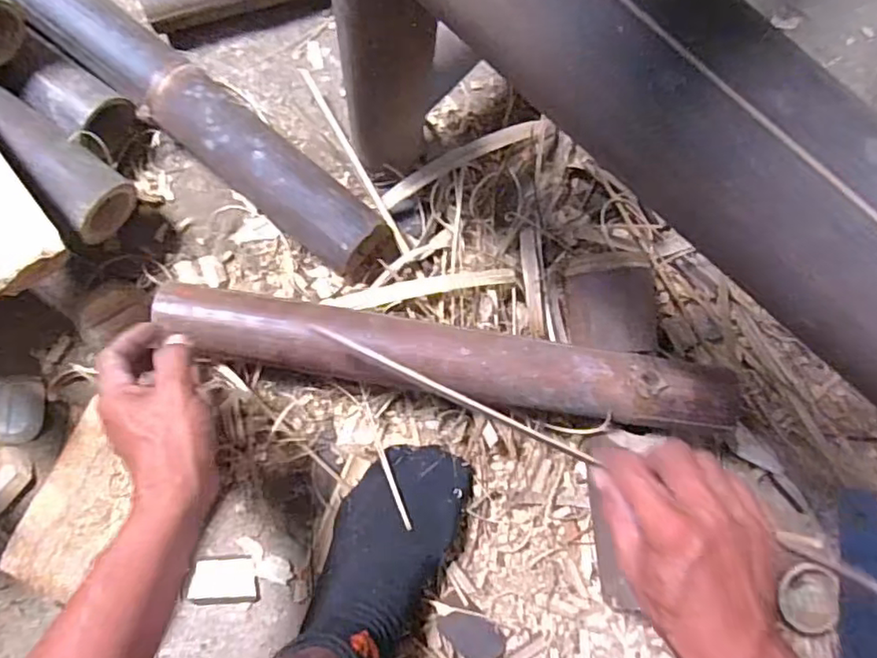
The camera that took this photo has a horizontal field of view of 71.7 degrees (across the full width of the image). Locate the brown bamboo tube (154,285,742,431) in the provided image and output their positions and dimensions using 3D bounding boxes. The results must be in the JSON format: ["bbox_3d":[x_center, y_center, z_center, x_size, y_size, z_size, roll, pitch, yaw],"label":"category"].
[{"bbox_3d":[0.004,0.022,0.509,0.472,0.056,0.066,10,83,-1],"label":"brown bamboo tube"}]

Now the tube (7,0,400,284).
[{"bbox_3d":[-0.246,-0.213,0.566,0.493,0.071,0.068,39,83,2],"label":"tube"}]

